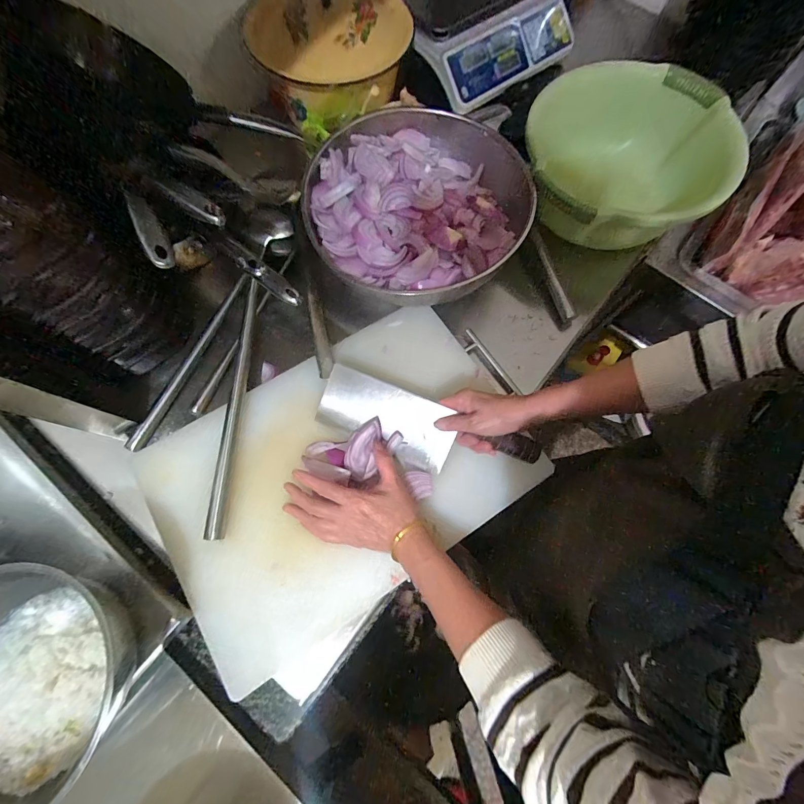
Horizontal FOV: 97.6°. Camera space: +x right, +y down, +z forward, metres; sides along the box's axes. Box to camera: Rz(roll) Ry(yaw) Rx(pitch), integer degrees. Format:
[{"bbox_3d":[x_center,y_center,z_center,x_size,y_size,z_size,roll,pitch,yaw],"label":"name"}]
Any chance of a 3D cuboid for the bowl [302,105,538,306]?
[{"bbox_3d":[0.026,-0.299,0.548,0.322,0.097,0.353,35,75,9],"label":"bowl"}]

